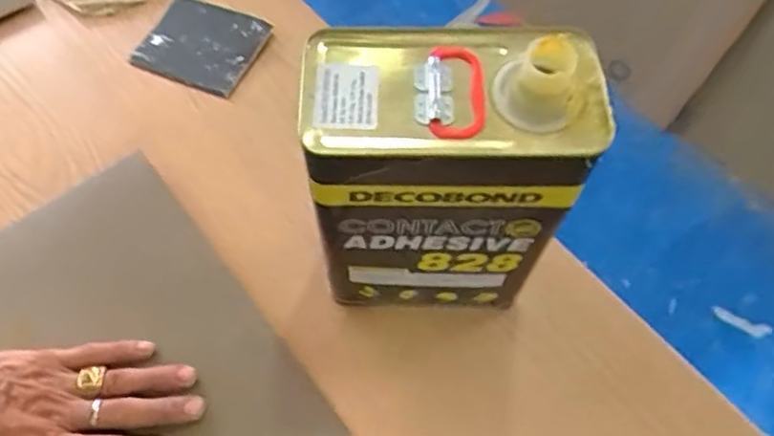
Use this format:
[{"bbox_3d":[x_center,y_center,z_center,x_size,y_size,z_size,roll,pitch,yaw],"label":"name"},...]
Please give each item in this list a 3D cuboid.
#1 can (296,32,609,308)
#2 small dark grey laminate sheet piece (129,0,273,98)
[{"bbox_3d":[0.034,-0.013,0.429,0.160,0.254,0.091,-1,61,-1],"label":"can"},{"bbox_3d":[-0.199,-0.184,0.654,0.120,0.012,0.103,23,64,12],"label":"small dark grey laminate sheet piece"}]

